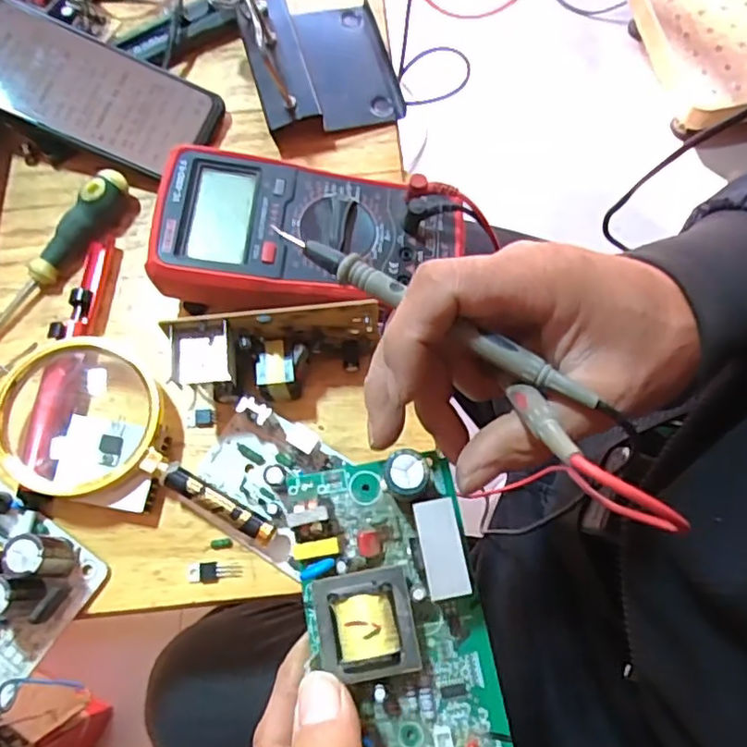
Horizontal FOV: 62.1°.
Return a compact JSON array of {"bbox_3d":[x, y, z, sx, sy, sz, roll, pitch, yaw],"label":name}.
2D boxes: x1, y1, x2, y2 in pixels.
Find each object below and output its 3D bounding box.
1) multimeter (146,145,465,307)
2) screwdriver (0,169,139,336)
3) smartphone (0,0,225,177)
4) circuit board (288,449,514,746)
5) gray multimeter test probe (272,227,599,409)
[{"bbox_3d":[-0.037,-0.079,0.375,0.179,0.042,0.092,7,72,2],"label":"multimeter"},{"bbox_3d":[-0.210,-0.059,0.385,0.029,0.024,0.166,33,75,10],"label":"screwdriver"},{"bbox_3d":[-0.187,-0.187,0.410,0.158,0.009,0.072,21,79,-10],"label":"smartphone"},{"bbox_3d":[0.009,0.092,0.236,0.066,0.029,0.121,-10,73,-4],"label":"circuit board"},{"bbox_3d":[0.021,-0.024,0.238,0.139,0.007,0.010,30,74,14],"label":"gray multimeter test probe"}]

